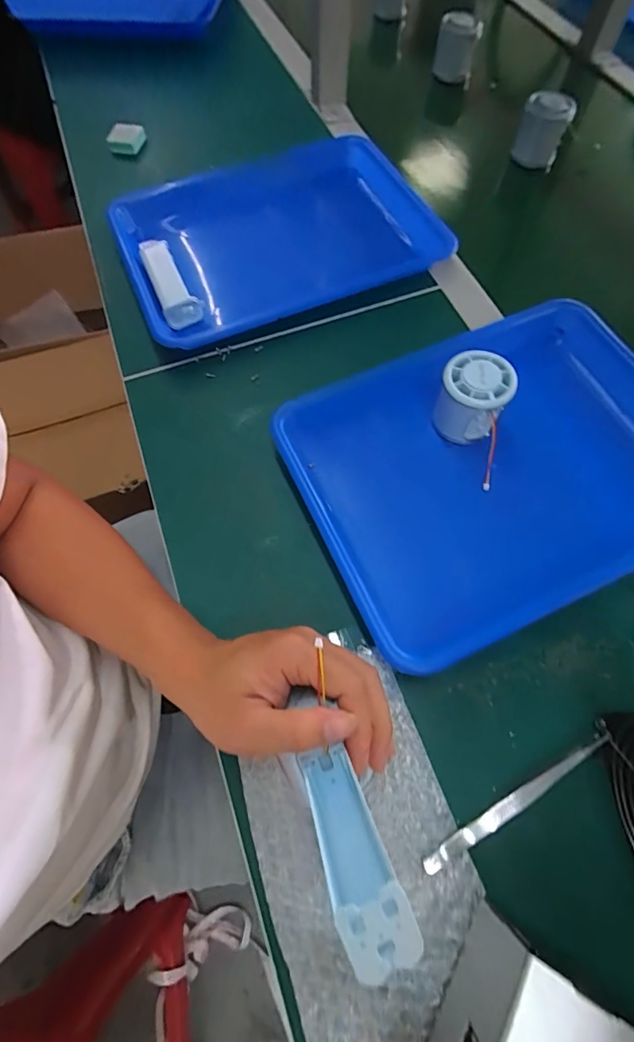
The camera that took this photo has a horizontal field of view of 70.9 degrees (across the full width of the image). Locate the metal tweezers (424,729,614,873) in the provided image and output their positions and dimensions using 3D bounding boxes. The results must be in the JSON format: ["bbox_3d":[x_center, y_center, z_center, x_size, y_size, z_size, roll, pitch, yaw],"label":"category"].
[{"bbox_3d":[0.130,0.179,0.286,0.144,0.012,0.011,-29,68,-12],"label":"metal tweezers"}]

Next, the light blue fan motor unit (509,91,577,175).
[{"bbox_3d":[0.281,-0.489,0.560,0.057,0.066,0.054,19,66,10],"label":"light blue fan motor unit"}]

